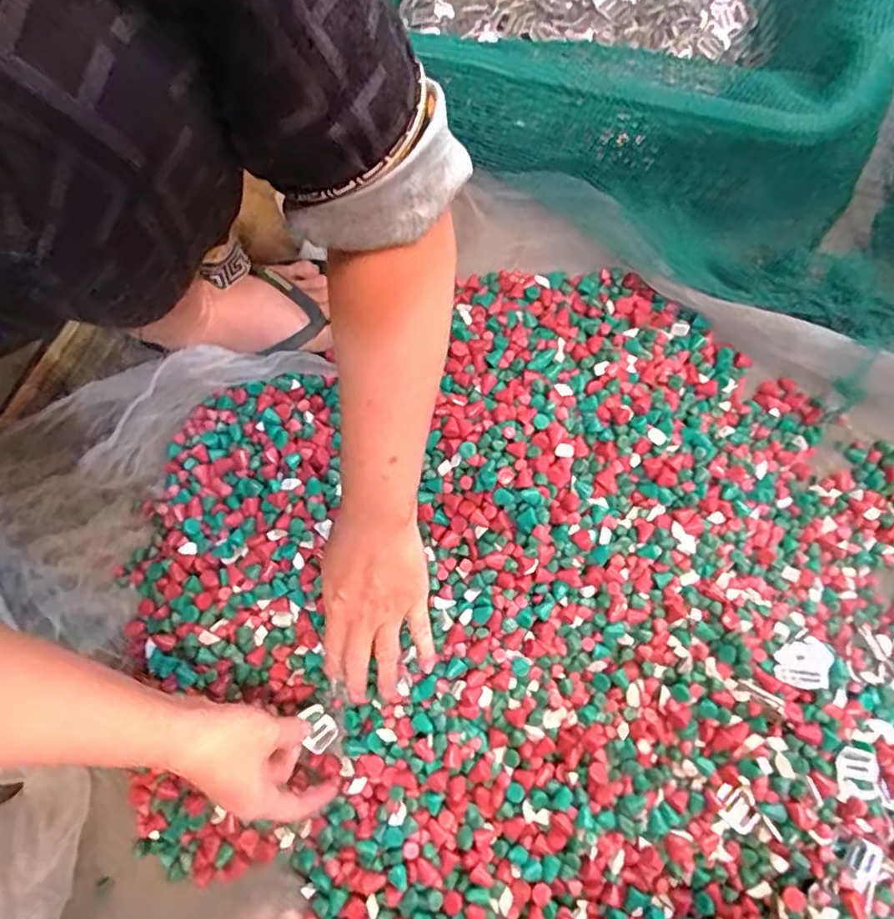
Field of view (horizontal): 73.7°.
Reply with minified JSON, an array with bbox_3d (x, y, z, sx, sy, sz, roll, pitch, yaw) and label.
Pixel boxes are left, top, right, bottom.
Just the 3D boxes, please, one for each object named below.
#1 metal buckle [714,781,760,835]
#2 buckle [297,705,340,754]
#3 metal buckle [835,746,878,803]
[{"bbox_3d":[0.216,0.260,0.445,0.032,0.009,0.026,36,79,9],"label":"metal buckle"},{"bbox_3d":[-0.101,0.210,0.467,0.027,0.006,0.033,-30,78,-34],"label":"buckle"},{"bbox_3d":[0.296,0.228,0.430,0.027,0.004,0.036,5,66,15],"label":"metal buckle"}]

